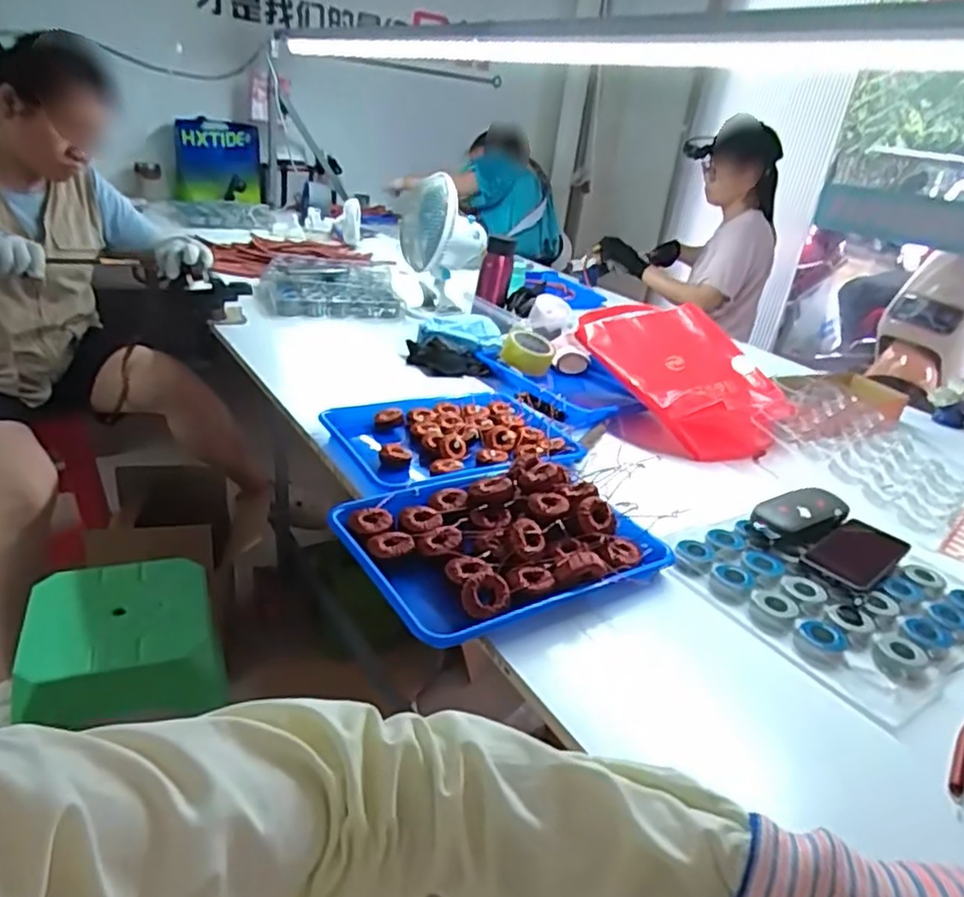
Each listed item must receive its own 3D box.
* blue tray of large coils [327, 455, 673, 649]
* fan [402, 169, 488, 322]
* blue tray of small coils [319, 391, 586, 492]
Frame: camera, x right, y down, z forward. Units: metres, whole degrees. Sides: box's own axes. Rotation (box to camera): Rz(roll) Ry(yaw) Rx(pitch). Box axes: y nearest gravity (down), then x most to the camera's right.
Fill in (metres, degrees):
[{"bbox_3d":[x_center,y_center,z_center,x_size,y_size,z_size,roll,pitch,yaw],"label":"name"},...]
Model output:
[{"bbox_3d":[0.019,0.091,0.771,0.322,0.056,0.251,-10,30,-31],"label":"blue tray of large coils"},{"bbox_3d":[-0.089,-0.448,1.594,0.188,0.311,0.206,5,25,-5],"label":"fan"},{"bbox_3d":[-0.041,-0.015,1.020,0.329,0.045,0.267,-10,30,-31],"label":"blue tray of small coils"}]

